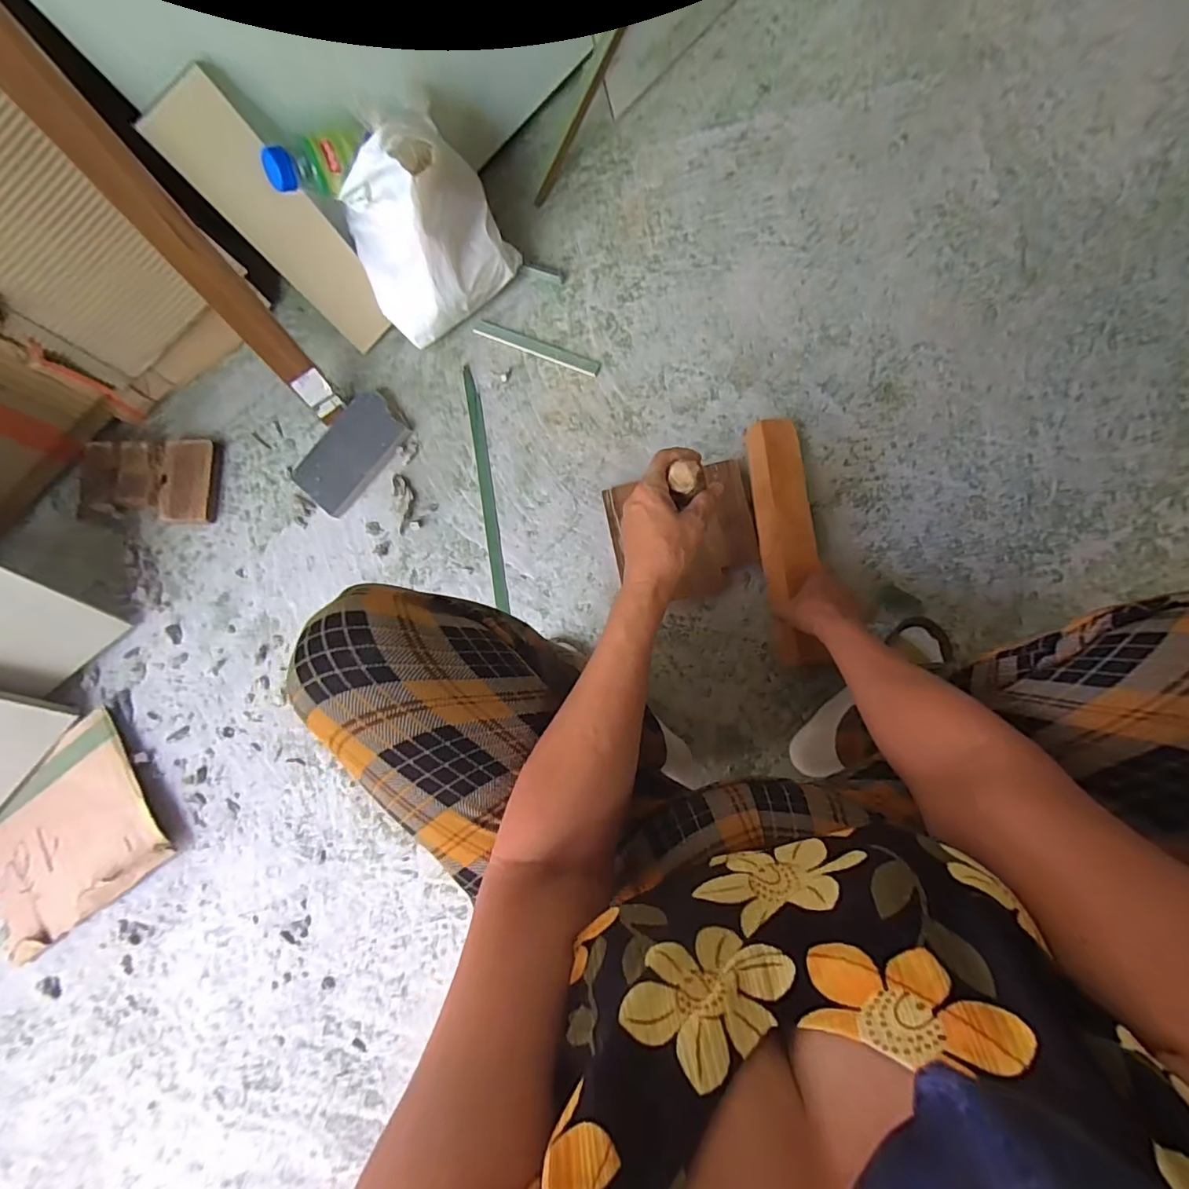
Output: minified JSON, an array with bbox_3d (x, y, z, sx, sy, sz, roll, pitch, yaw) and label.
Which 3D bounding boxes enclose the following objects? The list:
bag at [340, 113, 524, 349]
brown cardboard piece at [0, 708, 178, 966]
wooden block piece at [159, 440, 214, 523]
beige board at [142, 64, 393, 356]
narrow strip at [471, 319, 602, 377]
[{"bbox_3d":[-0.222,-0.467,0.706,0.200,0.214,0.126,-33,81,2],"label":"bag"},{"bbox_3d":[-0.760,0.340,0.765,0.268,0.017,0.237,-38,82,-2],"label":"brown cardboard piece"},{"bbox_3d":[-0.606,-0.169,0.799,0.068,0.023,0.123,5,84,7],"label":"wooden block piece"},{"bbox_3d":[-0.367,-0.438,0.656,0.089,0.298,0.015,-44,61,1],"label":"beige board"},{"bbox_3d":[-0.083,-0.359,0.774,0.192,0.013,0.023,22,86,9],"label":"narrow strip"}]

